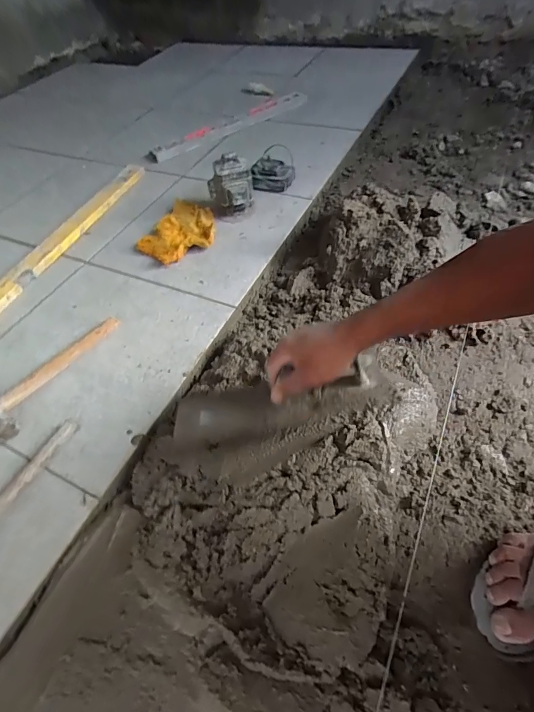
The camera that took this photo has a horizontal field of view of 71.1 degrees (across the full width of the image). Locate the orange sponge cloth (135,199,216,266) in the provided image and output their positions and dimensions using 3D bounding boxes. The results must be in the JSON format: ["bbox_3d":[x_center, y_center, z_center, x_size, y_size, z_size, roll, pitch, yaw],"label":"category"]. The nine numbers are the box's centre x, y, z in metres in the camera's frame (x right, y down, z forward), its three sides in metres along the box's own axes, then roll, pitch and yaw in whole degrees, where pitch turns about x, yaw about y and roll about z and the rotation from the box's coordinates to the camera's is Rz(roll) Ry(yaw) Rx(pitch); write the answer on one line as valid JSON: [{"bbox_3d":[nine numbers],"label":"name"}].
[{"bbox_3d":[-0.196,-0.286,0.870,0.175,0.036,0.192,28,61,25],"label":"orange sponge cloth"}]

